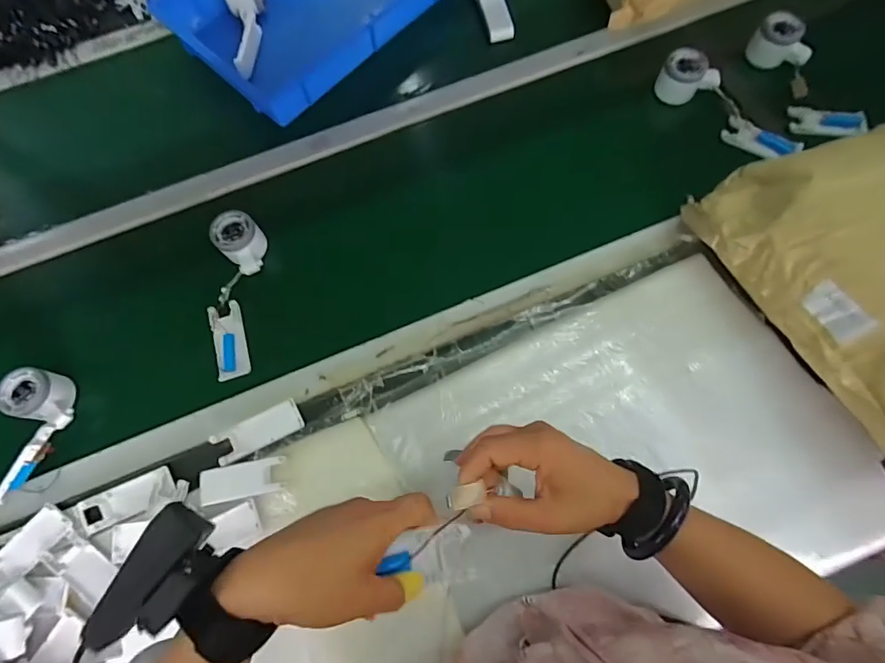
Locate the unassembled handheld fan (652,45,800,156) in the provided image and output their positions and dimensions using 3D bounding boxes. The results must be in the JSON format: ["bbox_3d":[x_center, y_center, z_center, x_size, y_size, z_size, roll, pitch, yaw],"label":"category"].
[{"bbox_3d":[0.408,-0.323,0.657,0.067,0.042,0.218,-40,75,-10],"label":"unassembled handheld fan"}]

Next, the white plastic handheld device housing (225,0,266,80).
[{"bbox_3d":[-0.325,-0.489,0.738,0.055,0.058,0.174,0,92,2],"label":"white plastic handheld device housing"}]

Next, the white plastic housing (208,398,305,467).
[{"bbox_3d":[-0.225,0.123,0.561,0.106,0.009,0.040,-28,73,-6],"label":"white plastic housing"}]

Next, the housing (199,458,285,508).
[{"bbox_3d":[-0.233,0.174,0.533,0.097,0.009,0.040,-12,72,-1],"label":"housing"}]

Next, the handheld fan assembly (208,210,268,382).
[{"bbox_3d":[-0.278,-0.048,0.600,0.060,0.051,0.211,2,72,3],"label":"handheld fan assembly"}]

